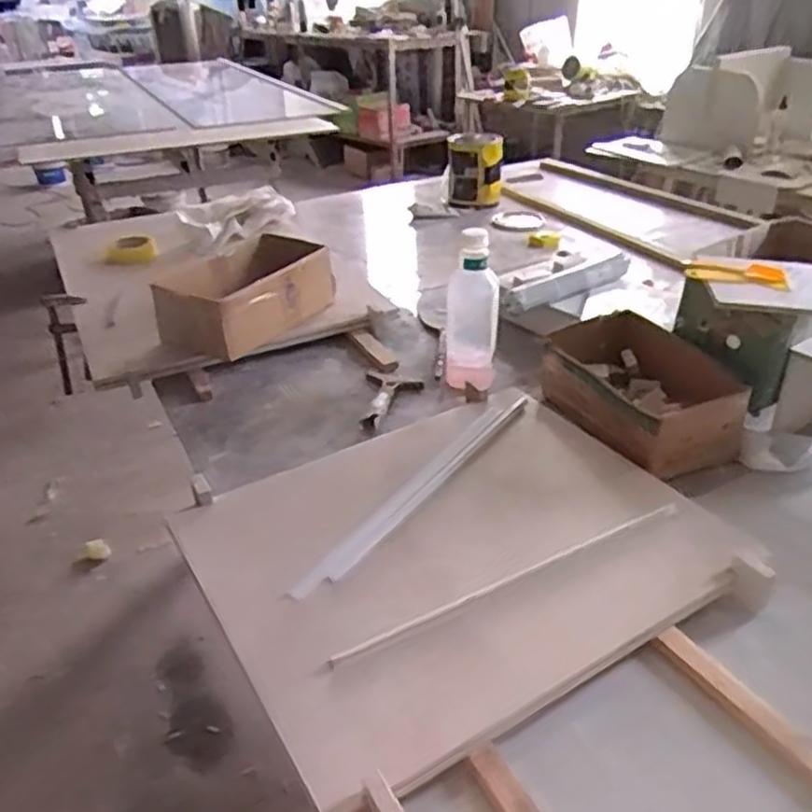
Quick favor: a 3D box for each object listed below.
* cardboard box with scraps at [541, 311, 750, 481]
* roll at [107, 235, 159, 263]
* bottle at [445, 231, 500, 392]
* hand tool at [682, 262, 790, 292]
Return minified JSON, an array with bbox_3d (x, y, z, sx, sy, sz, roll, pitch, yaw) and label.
[{"bbox_3d":[0.324,-0.027,1.015,0.170,0.098,0.270,-13,33,-20],"label":"cardboard box with scraps"},{"bbox_3d":[-0.593,-0.343,1.583,0.098,0.035,0.097,0,31,0],"label":"roll"},{"bbox_3d":[0.102,-0.143,1.114,0.081,0.244,0.069,3,31,6],"label":"bottle"},{"bbox_3d":[0.420,-0.166,0.920,0.121,0.017,0.041,9,32,15],"label":"hand tool"}]

